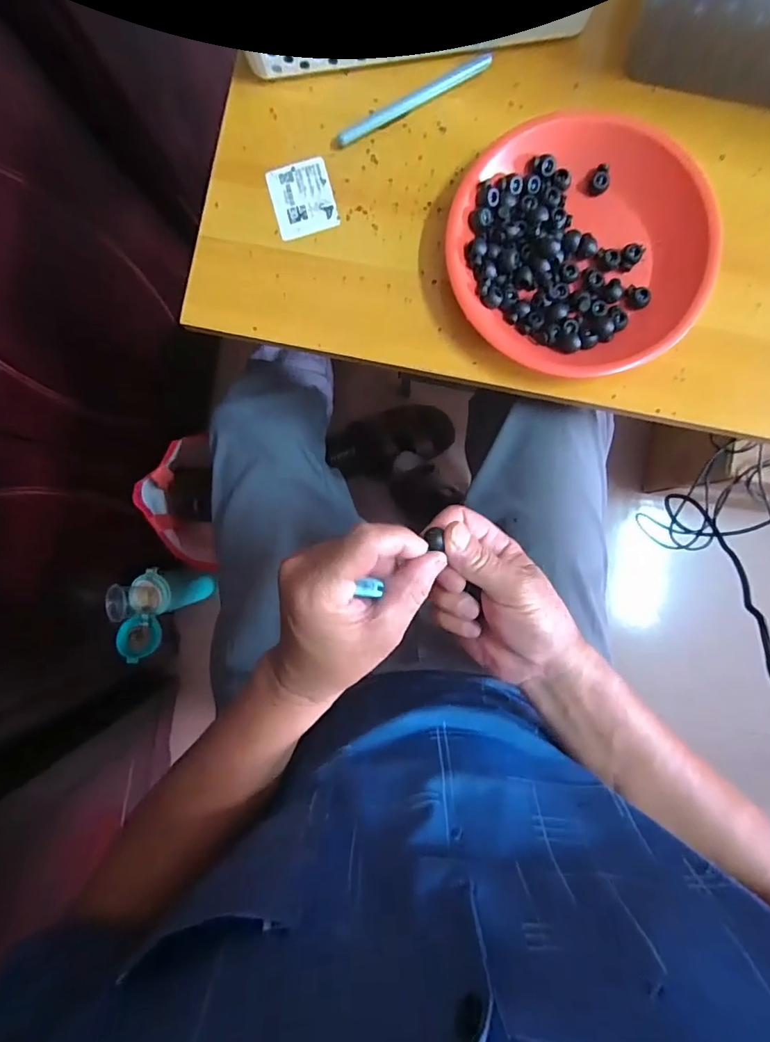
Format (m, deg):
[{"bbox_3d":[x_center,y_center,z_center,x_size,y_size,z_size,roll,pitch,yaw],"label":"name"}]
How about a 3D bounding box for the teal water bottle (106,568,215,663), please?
[{"bbox_3d":[-0.346,0.132,0.727,0.086,0.163,0.121,25,90,3],"label":"teal water bottle"}]

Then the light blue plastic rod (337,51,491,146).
[{"bbox_3d":[0.023,-0.333,0.378,0.133,0.008,0.010,-27,88,2],"label":"light blue plastic rod"}]

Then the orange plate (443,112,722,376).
[{"bbox_3d":[0.146,-0.207,0.365,0.193,0.029,0.176,0,89,3],"label":"orange plate"}]

